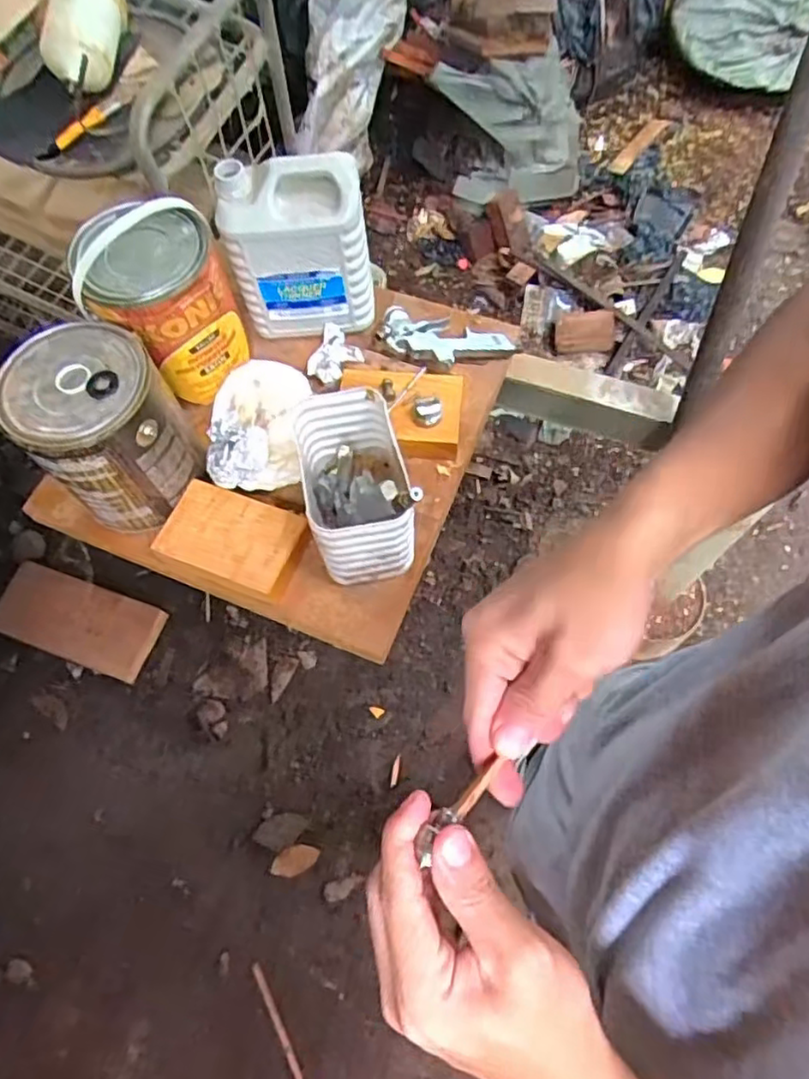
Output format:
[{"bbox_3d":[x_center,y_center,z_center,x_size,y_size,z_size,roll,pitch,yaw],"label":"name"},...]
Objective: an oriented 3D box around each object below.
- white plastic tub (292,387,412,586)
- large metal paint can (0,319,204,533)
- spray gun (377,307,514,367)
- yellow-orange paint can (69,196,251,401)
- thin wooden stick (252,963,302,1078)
[{"bbox_3d":[-0.054,-0.060,0.726,0.112,0.145,0.177,-12,65,-4],"label":"white plastic tub"},{"bbox_3d":[-0.344,-0.130,0.746,0.153,0.174,0.163,-1,64,2],"label":"large metal paint can"},{"bbox_3d":[0.055,-0.271,0.879,0.178,0.028,0.079,17,66,10],"label":"spray gun"},{"bbox_3d":[-0.302,-0.297,0.810,0.162,0.173,0.154,-1,64,2],"label":"yellow-orange paint can"},{"bbox_3d":[-0.217,0.954,1.197,0.018,0.010,0.308,-27,66,-10],"label":"thin wooden stick"}]

